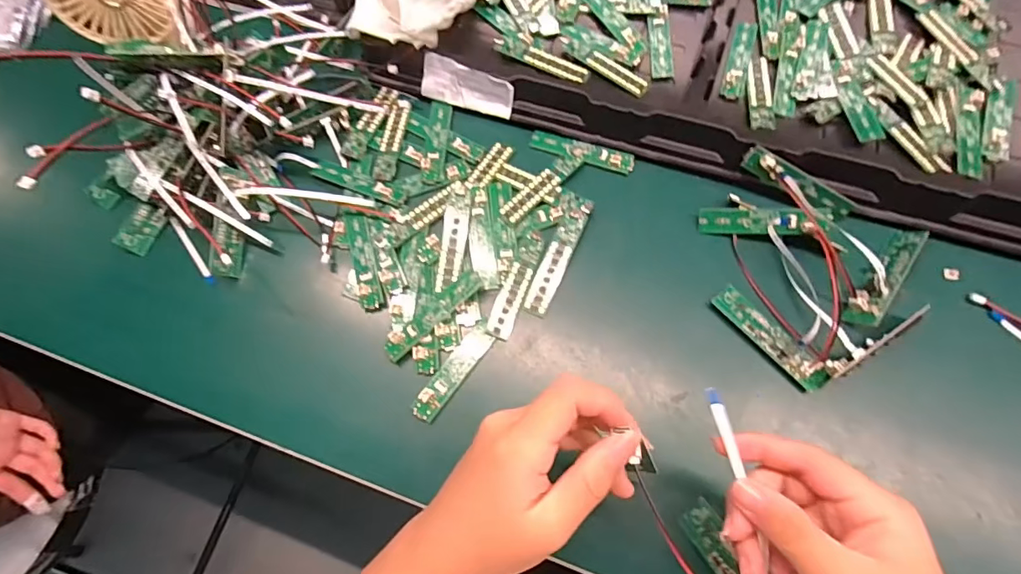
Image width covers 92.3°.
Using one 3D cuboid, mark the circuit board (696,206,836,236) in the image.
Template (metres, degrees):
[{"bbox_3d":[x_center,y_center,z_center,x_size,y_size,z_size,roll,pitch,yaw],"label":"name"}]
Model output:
[{"bbox_3d":[0.179,-0.048,0.350,0.083,0.011,0.018,3,71,23],"label":"circuit board"}]

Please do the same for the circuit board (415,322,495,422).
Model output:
[{"bbox_3d":[-0.038,0.057,0.335,0.018,0.010,0.075,33,76,12],"label":"circuit board"}]

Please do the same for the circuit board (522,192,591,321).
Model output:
[{"bbox_3d":[0.034,-0.024,0.359,0.023,0.011,0.097,21,74,9],"label":"circuit board"}]

